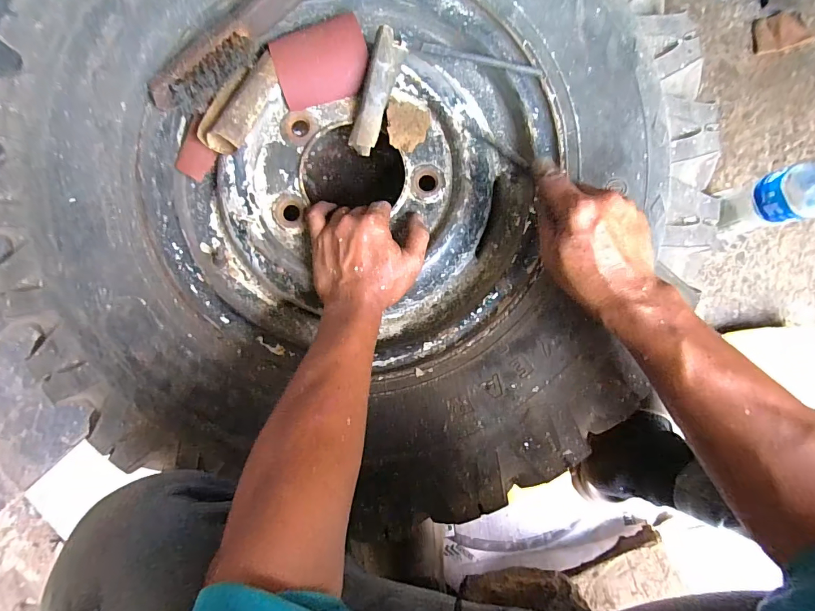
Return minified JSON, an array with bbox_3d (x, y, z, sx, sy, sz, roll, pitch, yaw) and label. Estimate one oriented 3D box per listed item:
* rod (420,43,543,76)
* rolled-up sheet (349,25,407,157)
[{"bbox_3d":[0.080,-0.270,0.444,0.137,0.010,0.011,22,93,13],"label":"rod"},{"bbox_3d":[-0.033,-0.225,0.432,0.029,0.022,0.120,18,106,-3],"label":"rolled-up sheet"}]

